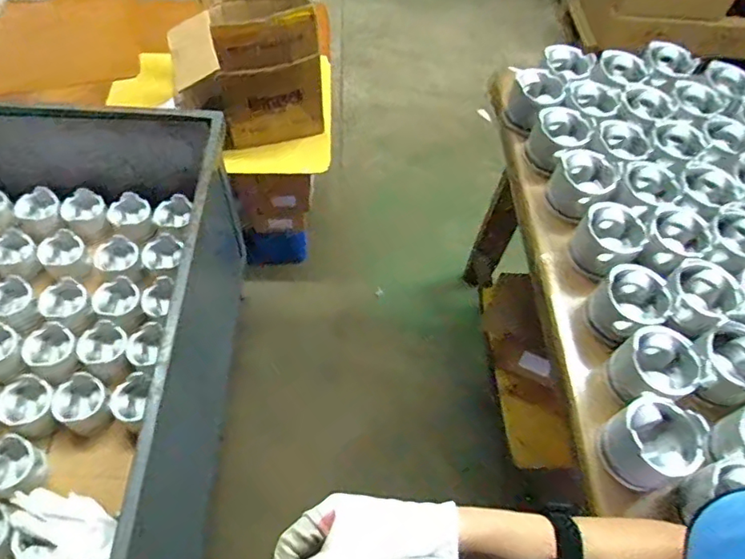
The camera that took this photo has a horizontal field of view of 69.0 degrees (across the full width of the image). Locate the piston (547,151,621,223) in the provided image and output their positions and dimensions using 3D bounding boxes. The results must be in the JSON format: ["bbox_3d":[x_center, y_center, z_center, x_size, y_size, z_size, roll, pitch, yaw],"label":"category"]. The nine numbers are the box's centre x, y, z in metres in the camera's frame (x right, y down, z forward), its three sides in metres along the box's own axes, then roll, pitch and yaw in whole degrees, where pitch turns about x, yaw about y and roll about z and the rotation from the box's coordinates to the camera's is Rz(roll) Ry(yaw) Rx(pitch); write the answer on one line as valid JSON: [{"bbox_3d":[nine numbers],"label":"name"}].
[{"bbox_3d":[0.334,-0.156,0.868,0.089,0.076,0.095,2,57,-3],"label":"piston"}]

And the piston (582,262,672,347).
[{"bbox_3d":[0.354,0.035,0.750,0.087,0.067,0.090,2,57,-3],"label":"piston"}]

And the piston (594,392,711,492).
[{"bbox_3d":[0.337,0.198,0.657,0.095,0.075,0.093,-24,62,-19],"label":"piston"}]

